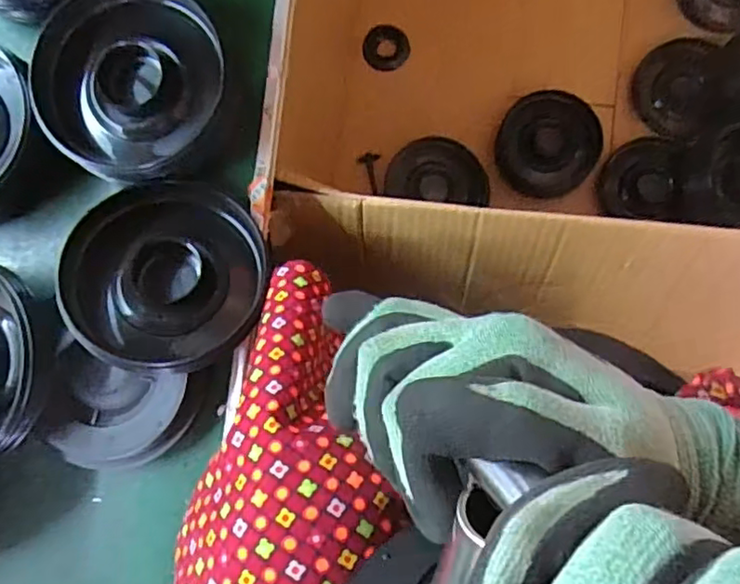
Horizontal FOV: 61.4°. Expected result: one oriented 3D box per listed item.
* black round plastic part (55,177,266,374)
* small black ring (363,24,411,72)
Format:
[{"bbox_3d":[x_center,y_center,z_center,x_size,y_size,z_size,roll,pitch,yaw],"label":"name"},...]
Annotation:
[{"bbox_3d":[-0.127,-0.011,0.391,0.119,0.033,0.119,0,88,-13],"label":"black round plastic part"},{"bbox_3d":[0.021,-0.328,0.833,0.060,0.013,0.057,0,86,4],"label":"small black ring"}]

